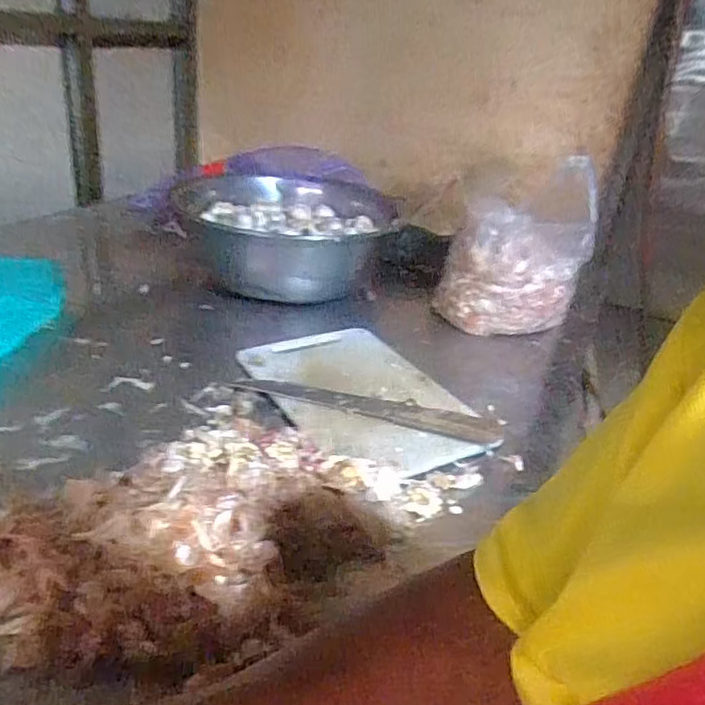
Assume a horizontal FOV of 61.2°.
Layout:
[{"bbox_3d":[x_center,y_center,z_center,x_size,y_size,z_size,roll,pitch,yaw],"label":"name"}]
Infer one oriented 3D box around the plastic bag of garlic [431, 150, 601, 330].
[{"bbox_3d":[0.303,-0.187,1.103,0.242,0.277,0.222,13,28,11],"label":"plastic bag of garlic"}]

